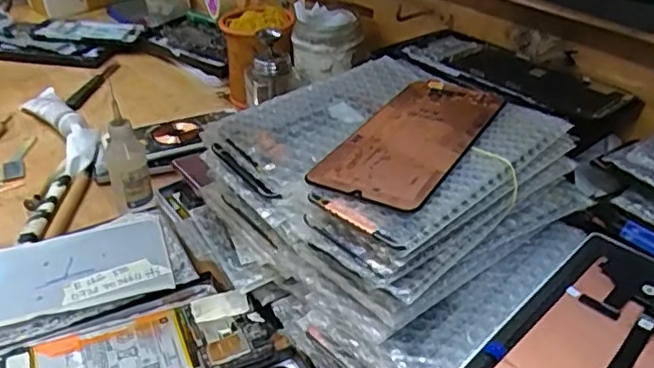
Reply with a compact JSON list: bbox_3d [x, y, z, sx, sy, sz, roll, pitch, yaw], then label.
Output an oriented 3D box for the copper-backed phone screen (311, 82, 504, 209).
[{"bbox_3d":[0.055,-0.031,0.385,0.074,0.005,0.143,20,41,28],"label":"copper-backed phone screen"}]

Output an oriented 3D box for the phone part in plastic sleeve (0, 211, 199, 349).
[{"bbox_3d":[-0.200,0.067,0.458,0.179,0.013,0.093,-17,38,-23],"label":"phone part in plastic sleeve"}]

